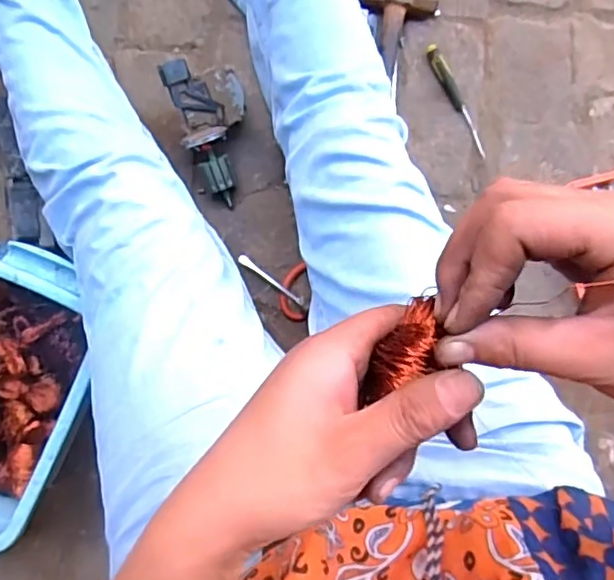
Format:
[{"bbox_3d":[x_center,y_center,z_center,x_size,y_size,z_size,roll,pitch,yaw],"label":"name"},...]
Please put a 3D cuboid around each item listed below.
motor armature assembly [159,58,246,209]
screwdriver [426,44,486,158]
[{"bbox_3d":[-0.105,-0.183,0.707,0.079,0.095,0.153,-15,91,2],"label":"motor armature assembly"},{"bbox_3d":[0.191,-0.239,0.761,0.018,0.014,0.151,-28,91,2],"label":"screwdriver"}]

